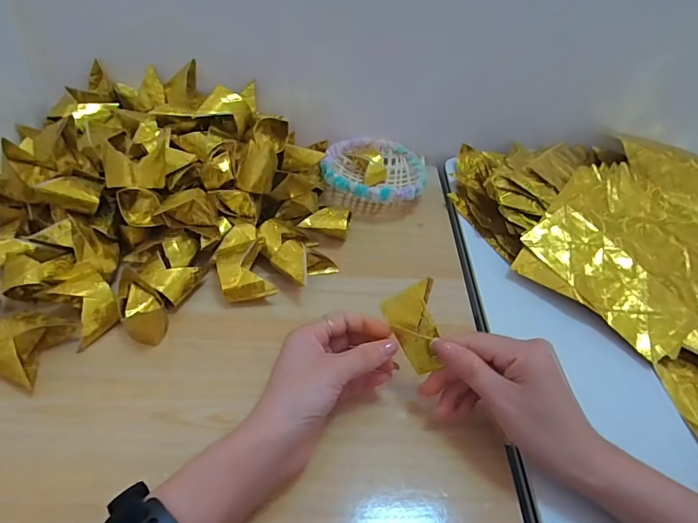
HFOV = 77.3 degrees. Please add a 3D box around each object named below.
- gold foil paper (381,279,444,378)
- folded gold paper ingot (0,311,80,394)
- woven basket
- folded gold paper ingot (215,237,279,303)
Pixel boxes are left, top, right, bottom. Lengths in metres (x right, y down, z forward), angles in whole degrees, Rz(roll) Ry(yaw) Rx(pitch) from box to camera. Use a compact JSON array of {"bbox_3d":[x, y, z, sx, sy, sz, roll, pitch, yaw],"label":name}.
[{"bbox_3d":[0.051,0.047,0.307,0.059,0.042,0.008,63,25,6],"label":"gold foil paper"},{"bbox_3d":[-0.245,0.064,0.333,0.040,0.036,0.057,12,48,7],"label":"folded gold paper ingot"},{"bbox_3d":[0.031,-0.105,0.514,0.113,0.039,0.124,12,47,7],"label":"woven basket"},{"bbox_3d":[-0.095,0.010,0.399,0.047,0.035,0.062,-13,50,-16],"label":"folded gold paper ingot"}]

